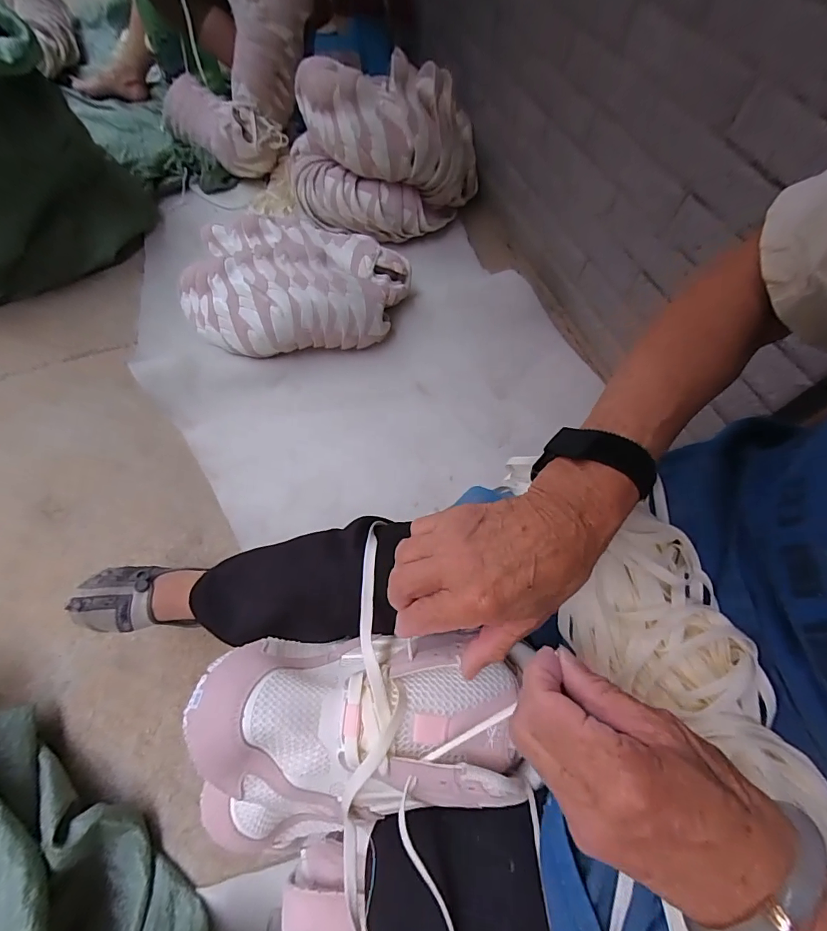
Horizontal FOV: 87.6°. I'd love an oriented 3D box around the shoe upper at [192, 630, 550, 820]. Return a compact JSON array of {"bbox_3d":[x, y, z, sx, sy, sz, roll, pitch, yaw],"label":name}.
[{"bbox_3d":[-0.027,0.159,0.266,0.201,0.058,0.098,5,64,-1],"label":"shoe upper"}]

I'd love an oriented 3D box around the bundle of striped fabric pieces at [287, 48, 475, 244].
[{"bbox_3d":[-0.070,-0.702,0.967,0.445,0.264,0.238,4,62,-3],"label":"bundle of striped fabric pieces"}]

